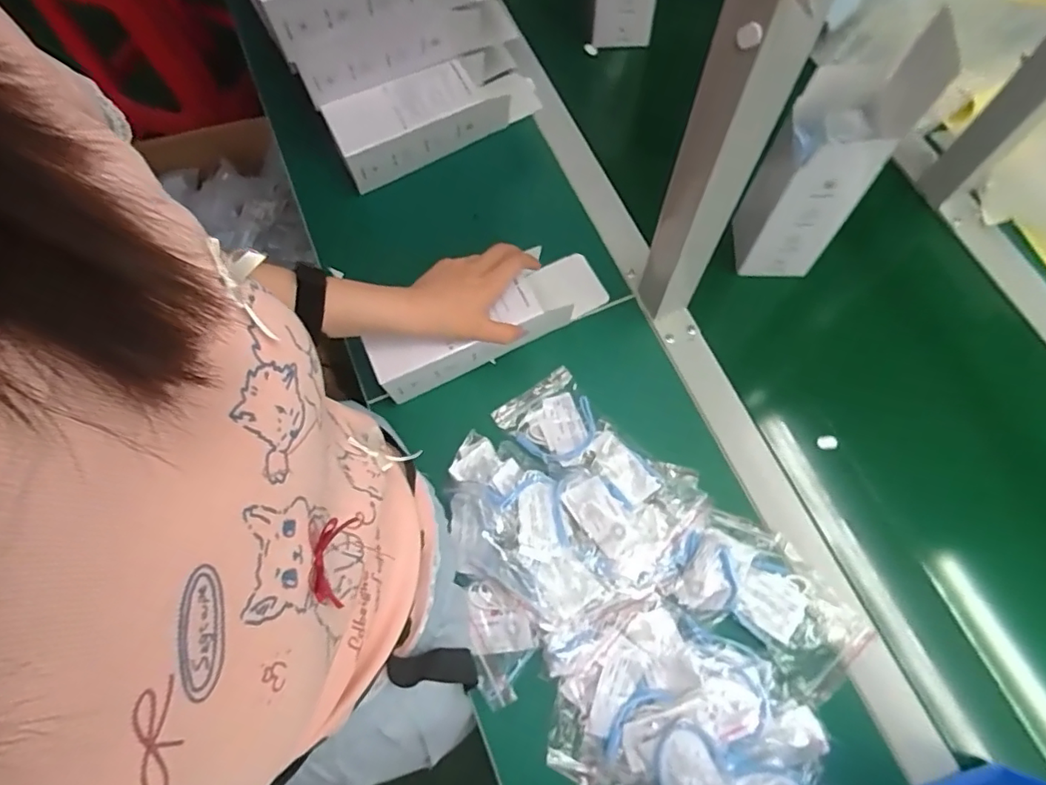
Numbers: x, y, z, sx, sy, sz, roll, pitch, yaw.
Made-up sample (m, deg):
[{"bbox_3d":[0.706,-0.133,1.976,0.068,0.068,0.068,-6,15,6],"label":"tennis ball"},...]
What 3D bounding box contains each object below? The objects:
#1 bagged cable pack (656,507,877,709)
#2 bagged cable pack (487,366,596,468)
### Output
[{"bbox_3d":[0.210,0.178,0.490,0.157,0.029,0.099,36,75,14],"label":"bagged cable pack"},{"bbox_3d":[0.028,0.028,0.557,0.084,0.024,0.090,-33,72,-9],"label":"bagged cable pack"}]

